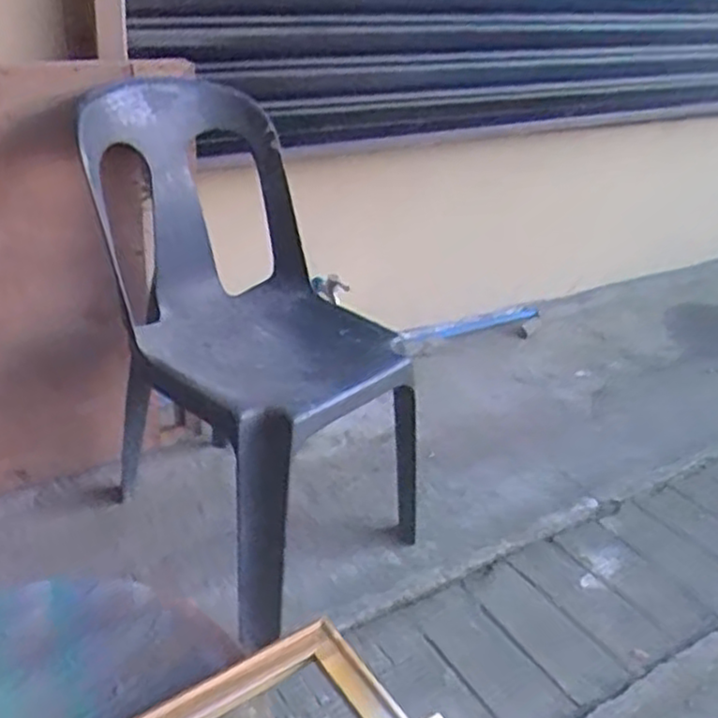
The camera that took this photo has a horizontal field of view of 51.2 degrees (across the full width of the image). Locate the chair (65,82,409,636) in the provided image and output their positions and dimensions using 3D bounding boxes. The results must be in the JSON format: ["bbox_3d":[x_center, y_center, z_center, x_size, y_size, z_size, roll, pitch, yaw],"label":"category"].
[{"bbox_3d":[-0.147,-0.020,1.241,0.426,0.686,0.572,-20,38,-36],"label":"chair"}]

